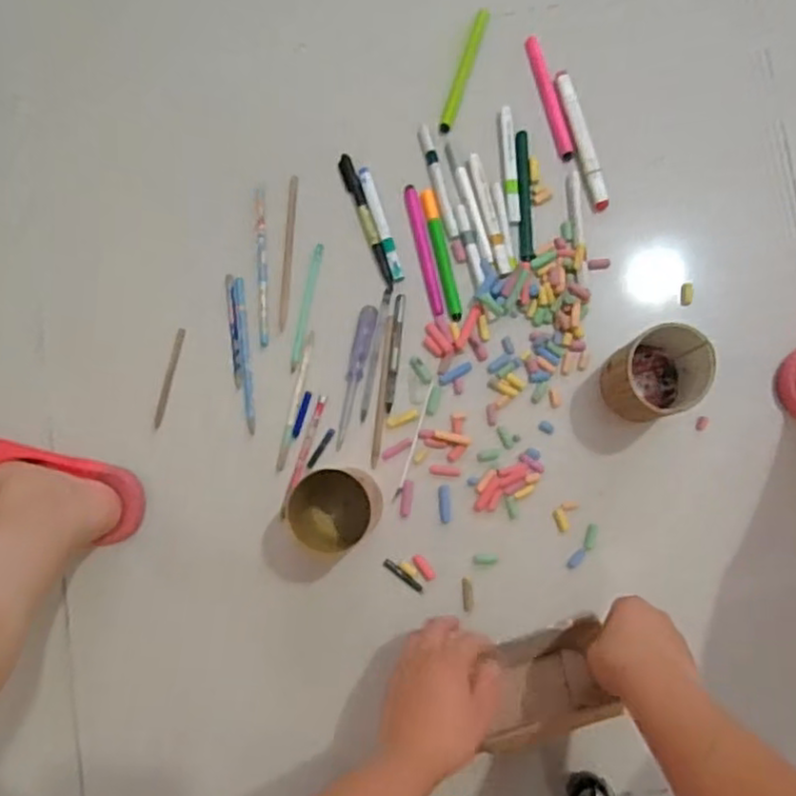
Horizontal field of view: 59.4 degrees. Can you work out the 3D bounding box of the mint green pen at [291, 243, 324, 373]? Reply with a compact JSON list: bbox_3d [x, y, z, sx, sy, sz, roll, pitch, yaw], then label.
[{"bbox_3d":[-0.095,-0.095,0.732,0.011,0.004,0.135,11,86,5],"label":"mint green pen"}]

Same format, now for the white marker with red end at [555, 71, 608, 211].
[{"bbox_3d":[0.191,-0.270,0.724,0.019,0.012,0.153,-14,84,3],"label":"white marker with red end"}]

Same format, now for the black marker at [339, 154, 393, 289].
[{"bbox_3d":[-0.033,-0.187,0.735,0.015,0.009,0.152,-21,84,2],"label":"black marker"}]

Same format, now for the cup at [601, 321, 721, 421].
[{"bbox_3d":[0.242,-0.020,0.657,0.077,0.097,0.071,0,85,4],"label":"cup"}]

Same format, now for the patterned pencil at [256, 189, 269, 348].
[{"bbox_3d":[-0.144,-0.140,0.742,0.011,0.005,0.170,-4,85,4],"label":"patterned pencil"}]

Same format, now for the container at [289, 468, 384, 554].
[{"bbox_3d":[-0.055,0.103,0.656,0.066,0.120,0.070,0,85,4],"label":"container"}]

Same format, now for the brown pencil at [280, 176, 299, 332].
[{"bbox_3d":[-0.117,-0.156,0.741,0.010,0.004,0.164,3,85,4],"label":"brown pencil"}]

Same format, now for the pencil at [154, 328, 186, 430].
[{"bbox_3d":[-0.238,-0.021,0.725,0.009,0.004,0.105,14,86,5],"label":"pencil"}]

